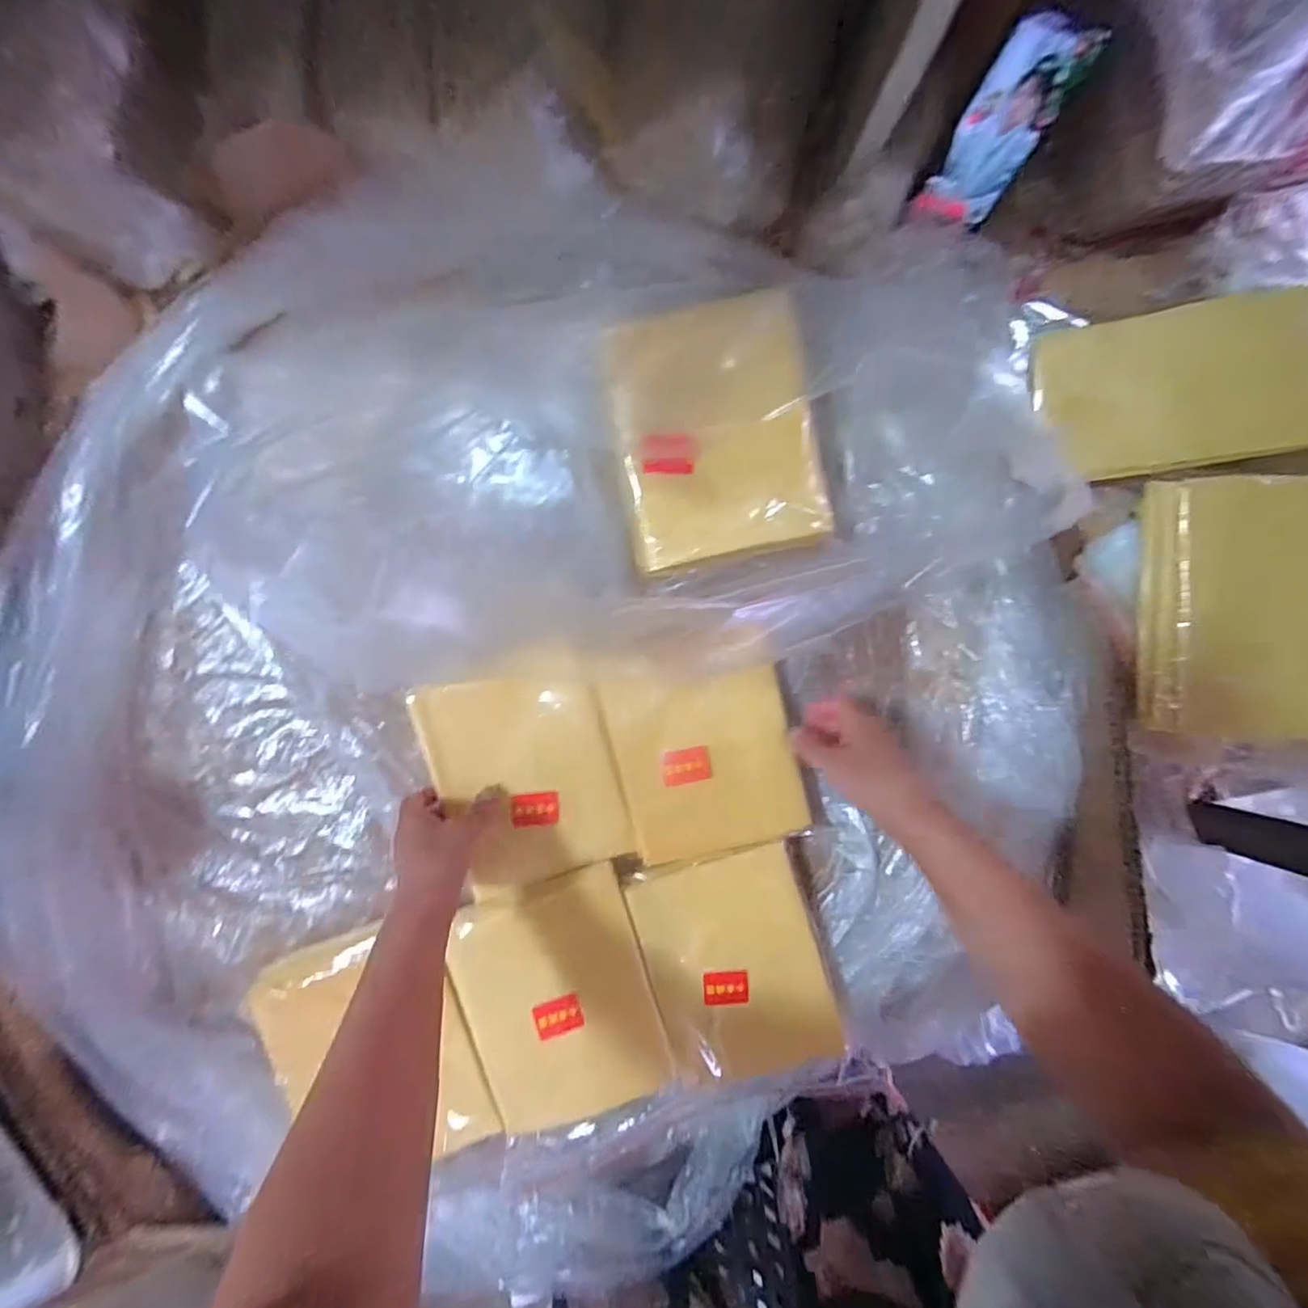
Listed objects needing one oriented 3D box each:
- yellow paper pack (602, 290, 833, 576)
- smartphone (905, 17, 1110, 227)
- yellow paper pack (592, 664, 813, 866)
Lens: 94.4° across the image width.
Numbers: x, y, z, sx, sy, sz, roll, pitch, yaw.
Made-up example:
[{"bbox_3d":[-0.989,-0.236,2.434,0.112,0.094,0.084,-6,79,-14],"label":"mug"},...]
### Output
[{"bbox_3d":[0.049,-0.169,0.472,0.146,0.034,0.184,-11,90,-4],"label":"yellow paper pack"},{"bbox_3d":[0.258,-0.389,0.449,0.068,0.121,0.012,3,67,-14],"label":"smartphone"},{"bbox_3d":[0.046,0.093,0.536,0.154,0.027,0.164,-14,90,-4],"label":"yellow paper pack"}]

